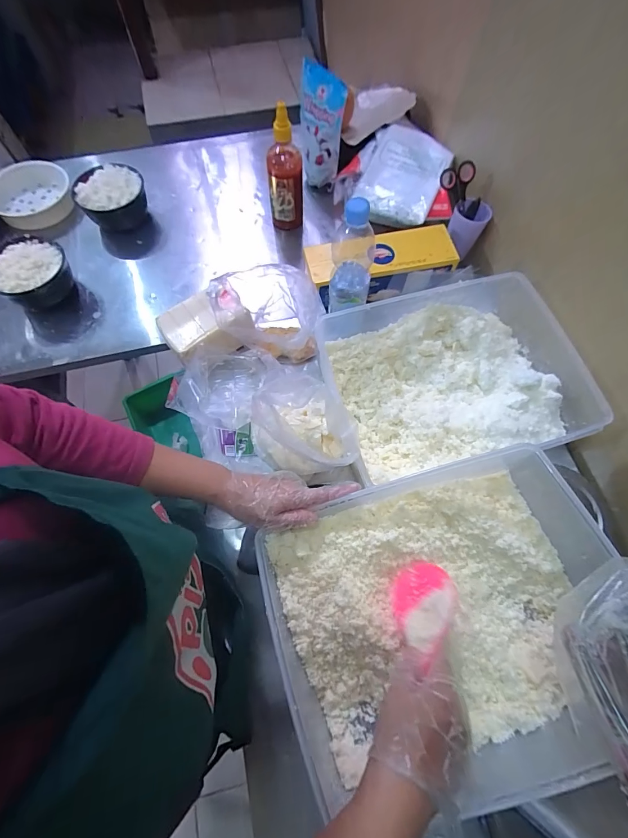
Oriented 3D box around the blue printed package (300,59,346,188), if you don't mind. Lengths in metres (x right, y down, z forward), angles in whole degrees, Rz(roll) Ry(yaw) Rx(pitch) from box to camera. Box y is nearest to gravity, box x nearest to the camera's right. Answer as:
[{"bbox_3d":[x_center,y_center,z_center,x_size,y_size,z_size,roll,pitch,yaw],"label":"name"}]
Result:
[{"bbox_3d":[0.009,-0.602,0.751,0.041,0.191,0.131,-31,66,-25],"label":"blue printed package"}]

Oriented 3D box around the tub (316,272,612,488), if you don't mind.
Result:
[{"bbox_3d":[0.231,-0.064,0.576,0.381,0.104,0.272,-14,69,-6],"label":"tub"}]

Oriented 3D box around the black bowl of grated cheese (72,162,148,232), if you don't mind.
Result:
[{"bbox_3d":[-0.423,-0.463,0.765,0.134,0.090,0.114,-27,71,-11],"label":"black bowl of grated cheese"}]

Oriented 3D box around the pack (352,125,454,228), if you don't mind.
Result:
[{"bbox_3d":[0.189,-0.513,0.752,0.157,0.045,0.266,20,69,7],"label":"pack"}]

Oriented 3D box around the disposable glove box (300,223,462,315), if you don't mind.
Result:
[{"bbox_3d":[0.124,-0.291,0.681,0.261,0.075,0.109,-18,69,-8],"label":"disposable glove box"}]

